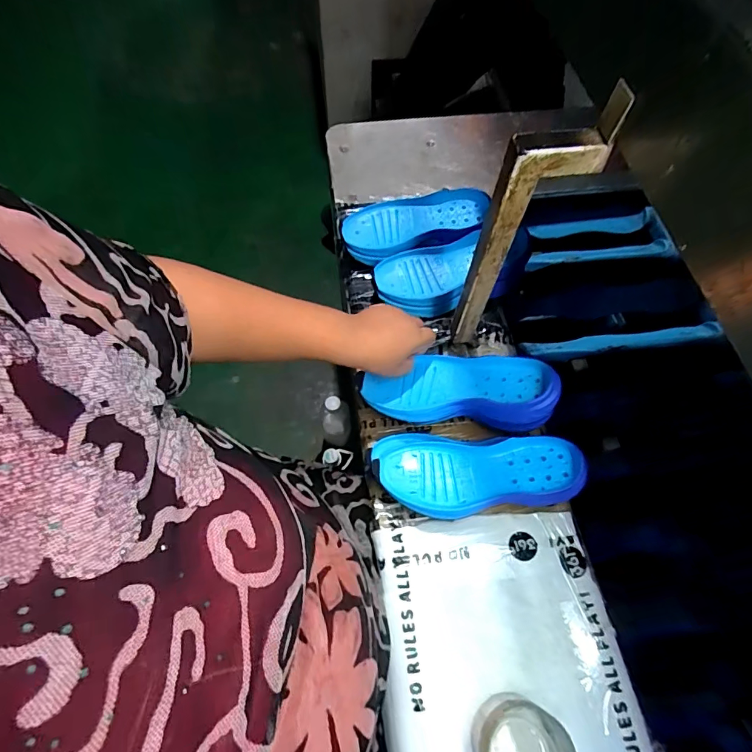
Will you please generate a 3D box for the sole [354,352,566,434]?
[{"bbox_3d":[0.097,0.019,0.540,0.229,0.056,0.087,-1,60,18],"label":"sole"}]

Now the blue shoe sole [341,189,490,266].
[{"bbox_3d":[0.062,-0.233,0.675,0.219,0.034,0.098,-13,63,4],"label":"blue shoe sole"}]

